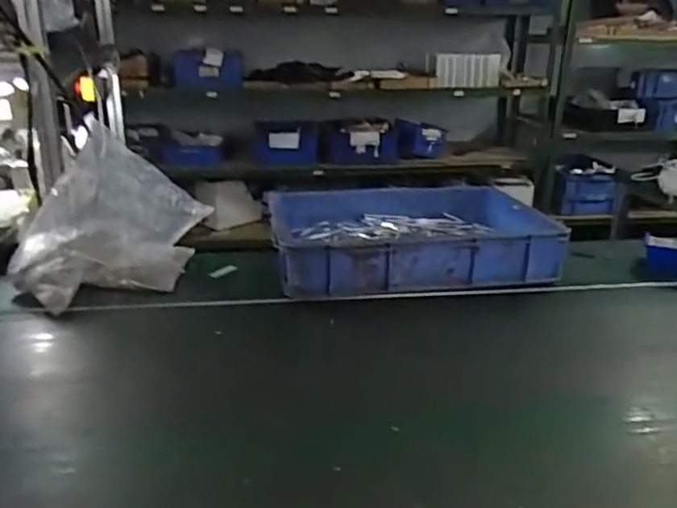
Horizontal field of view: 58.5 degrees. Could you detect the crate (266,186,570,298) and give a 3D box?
[{"bbox_3d":[0.175,-0.059,1.439,0.650,0.139,0.437,-3,20,-10],"label":"crate"}]

